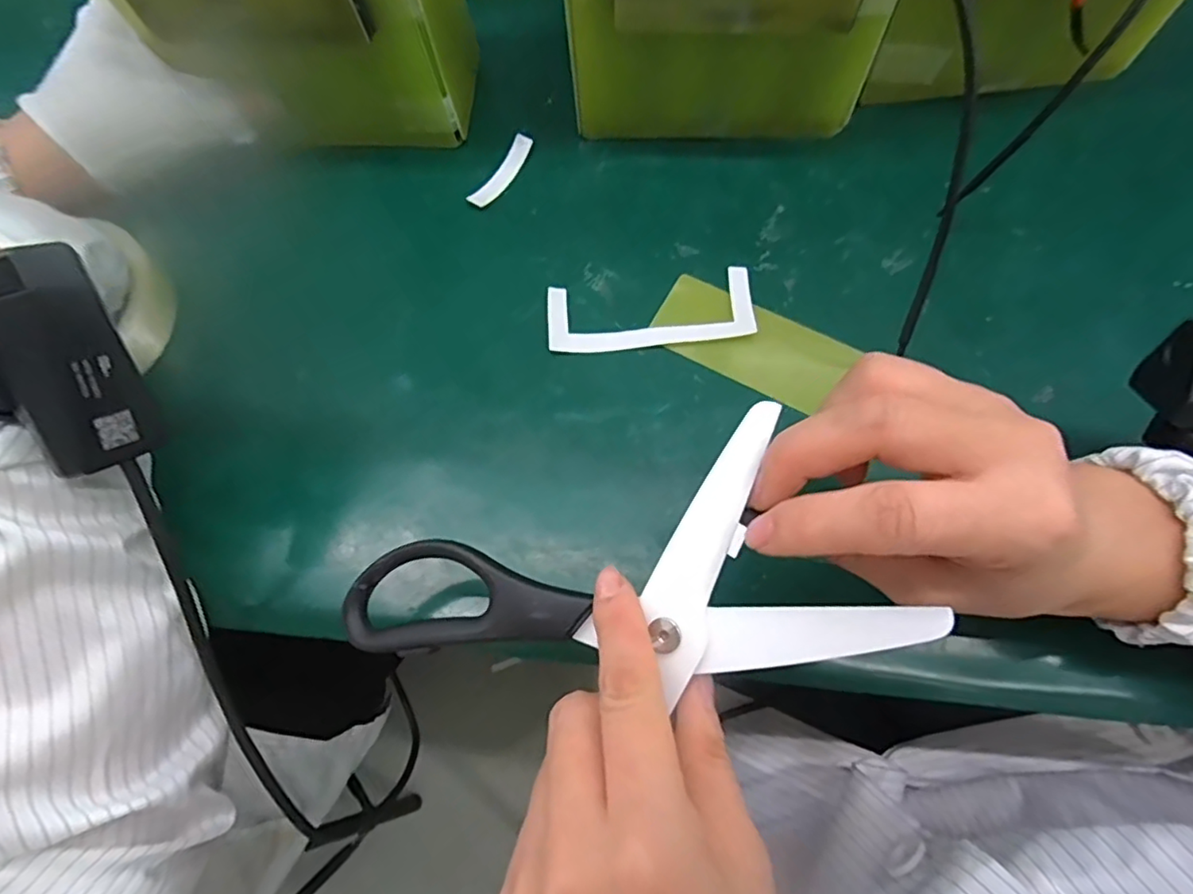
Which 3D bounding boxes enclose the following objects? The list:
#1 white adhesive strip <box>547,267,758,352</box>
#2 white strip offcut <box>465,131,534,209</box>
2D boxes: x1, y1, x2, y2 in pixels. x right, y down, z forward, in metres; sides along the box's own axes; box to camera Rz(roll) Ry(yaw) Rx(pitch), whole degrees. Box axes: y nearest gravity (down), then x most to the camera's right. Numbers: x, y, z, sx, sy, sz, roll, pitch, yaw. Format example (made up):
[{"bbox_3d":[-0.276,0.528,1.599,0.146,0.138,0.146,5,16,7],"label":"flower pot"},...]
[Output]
[{"bbox_3d":[0.026,-0.065,0.292,0.097,0.005,0.036,-5,72,1],"label":"white adhesive strip"},{"bbox_3d":[-0.050,-0.146,0.325,0.011,0.006,0.048,30,76,11],"label":"white strip offcut"}]

